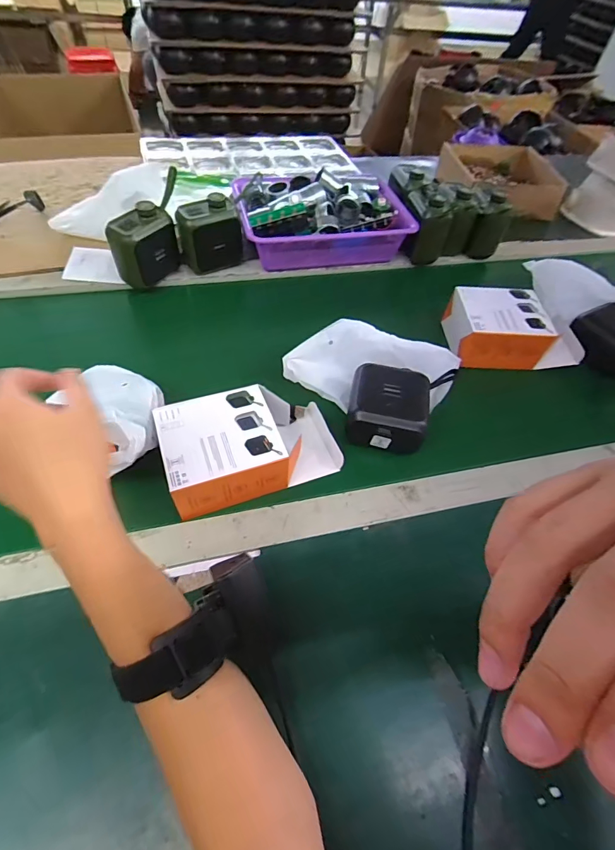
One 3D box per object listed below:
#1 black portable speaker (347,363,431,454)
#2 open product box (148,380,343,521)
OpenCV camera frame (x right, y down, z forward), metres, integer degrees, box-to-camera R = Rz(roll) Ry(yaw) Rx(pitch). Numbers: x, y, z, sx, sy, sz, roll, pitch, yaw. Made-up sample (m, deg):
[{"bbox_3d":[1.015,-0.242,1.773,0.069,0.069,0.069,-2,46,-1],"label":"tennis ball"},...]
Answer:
[{"bbox_3d":[0.094,-0.025,0.468,0.087,0.061,0.097,11,51,4],"label":"black portable speaker"},{"bbox_3d":[-0.056,0.018,0.419,0.176,0.061,0.102,-15,54,-16],"label":"open product box"}]

